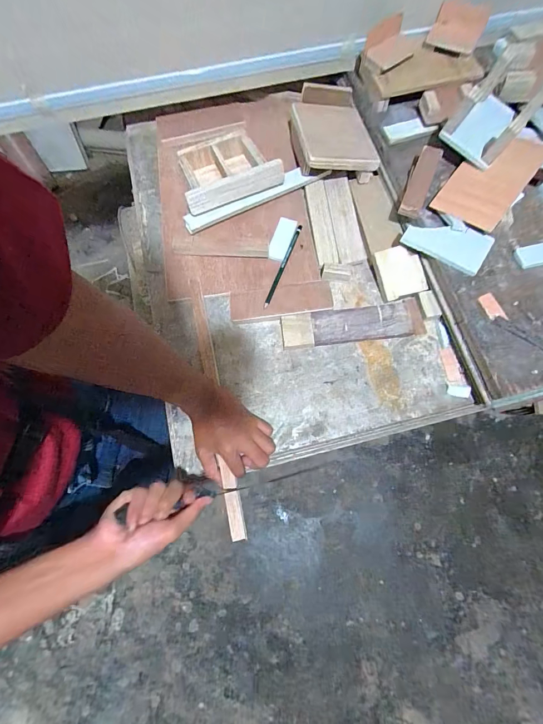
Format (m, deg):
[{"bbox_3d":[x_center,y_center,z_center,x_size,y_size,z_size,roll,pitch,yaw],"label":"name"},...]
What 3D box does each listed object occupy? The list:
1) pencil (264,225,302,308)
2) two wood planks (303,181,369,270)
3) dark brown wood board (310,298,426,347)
[{"bbox_3d":[0.019,-0.157,0.533,0.008,0.013,0.160,21,73,7],"label":"pencil"},{"bbox_3d":[0.107,-0.236,0.558,0.080,0.011,0.157,-8,78,-2],"label":"two wood planks"},{"bbox_3d":[0.146,-0.059,0.507,0.165,0.009,0.055,-8,83,0],"label":"dark brown wood board"}]

